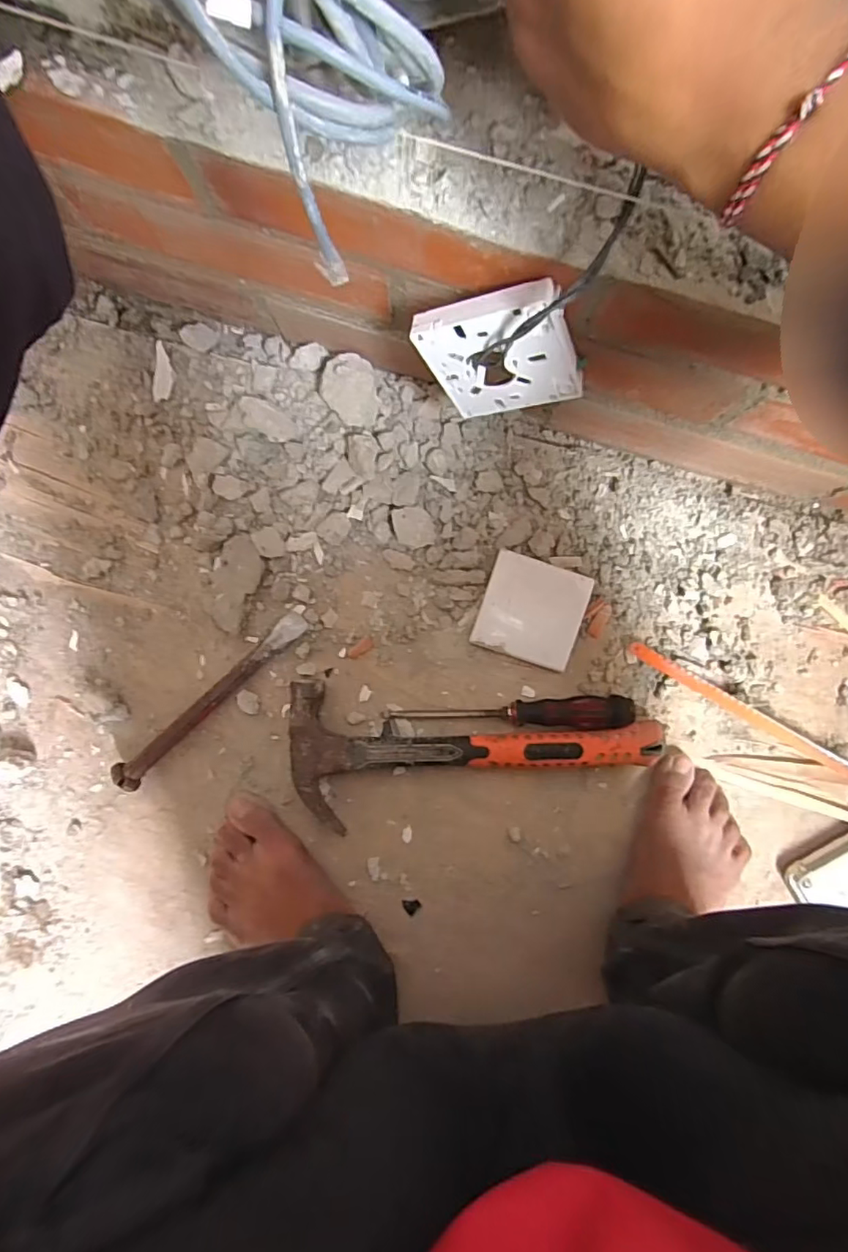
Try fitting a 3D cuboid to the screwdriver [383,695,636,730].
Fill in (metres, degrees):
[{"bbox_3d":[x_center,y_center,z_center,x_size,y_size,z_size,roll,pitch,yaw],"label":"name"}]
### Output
[{"bbox_3d":[0.072,0.077,0.475,0.205,0.025,0.029,-3,91,0],"label":"screwdriver"}]

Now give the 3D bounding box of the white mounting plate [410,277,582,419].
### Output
[{"bbox_3d":[0.049,-0.169,0.351,0.087,0.088,0.014,-2,71,28],"label":"white mounting plate"}]

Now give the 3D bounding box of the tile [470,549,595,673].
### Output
[{"bbox_3d":[0.093,-0.013,0.478,0.085,0.014,0.083,18,91,0],"label":"tile"}]

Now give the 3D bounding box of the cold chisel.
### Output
[{"bbox_3d":[-0.181,0.062,0.475,0.202,0.025,0.021,-43,91,1],"label":"cold chisel"}]

